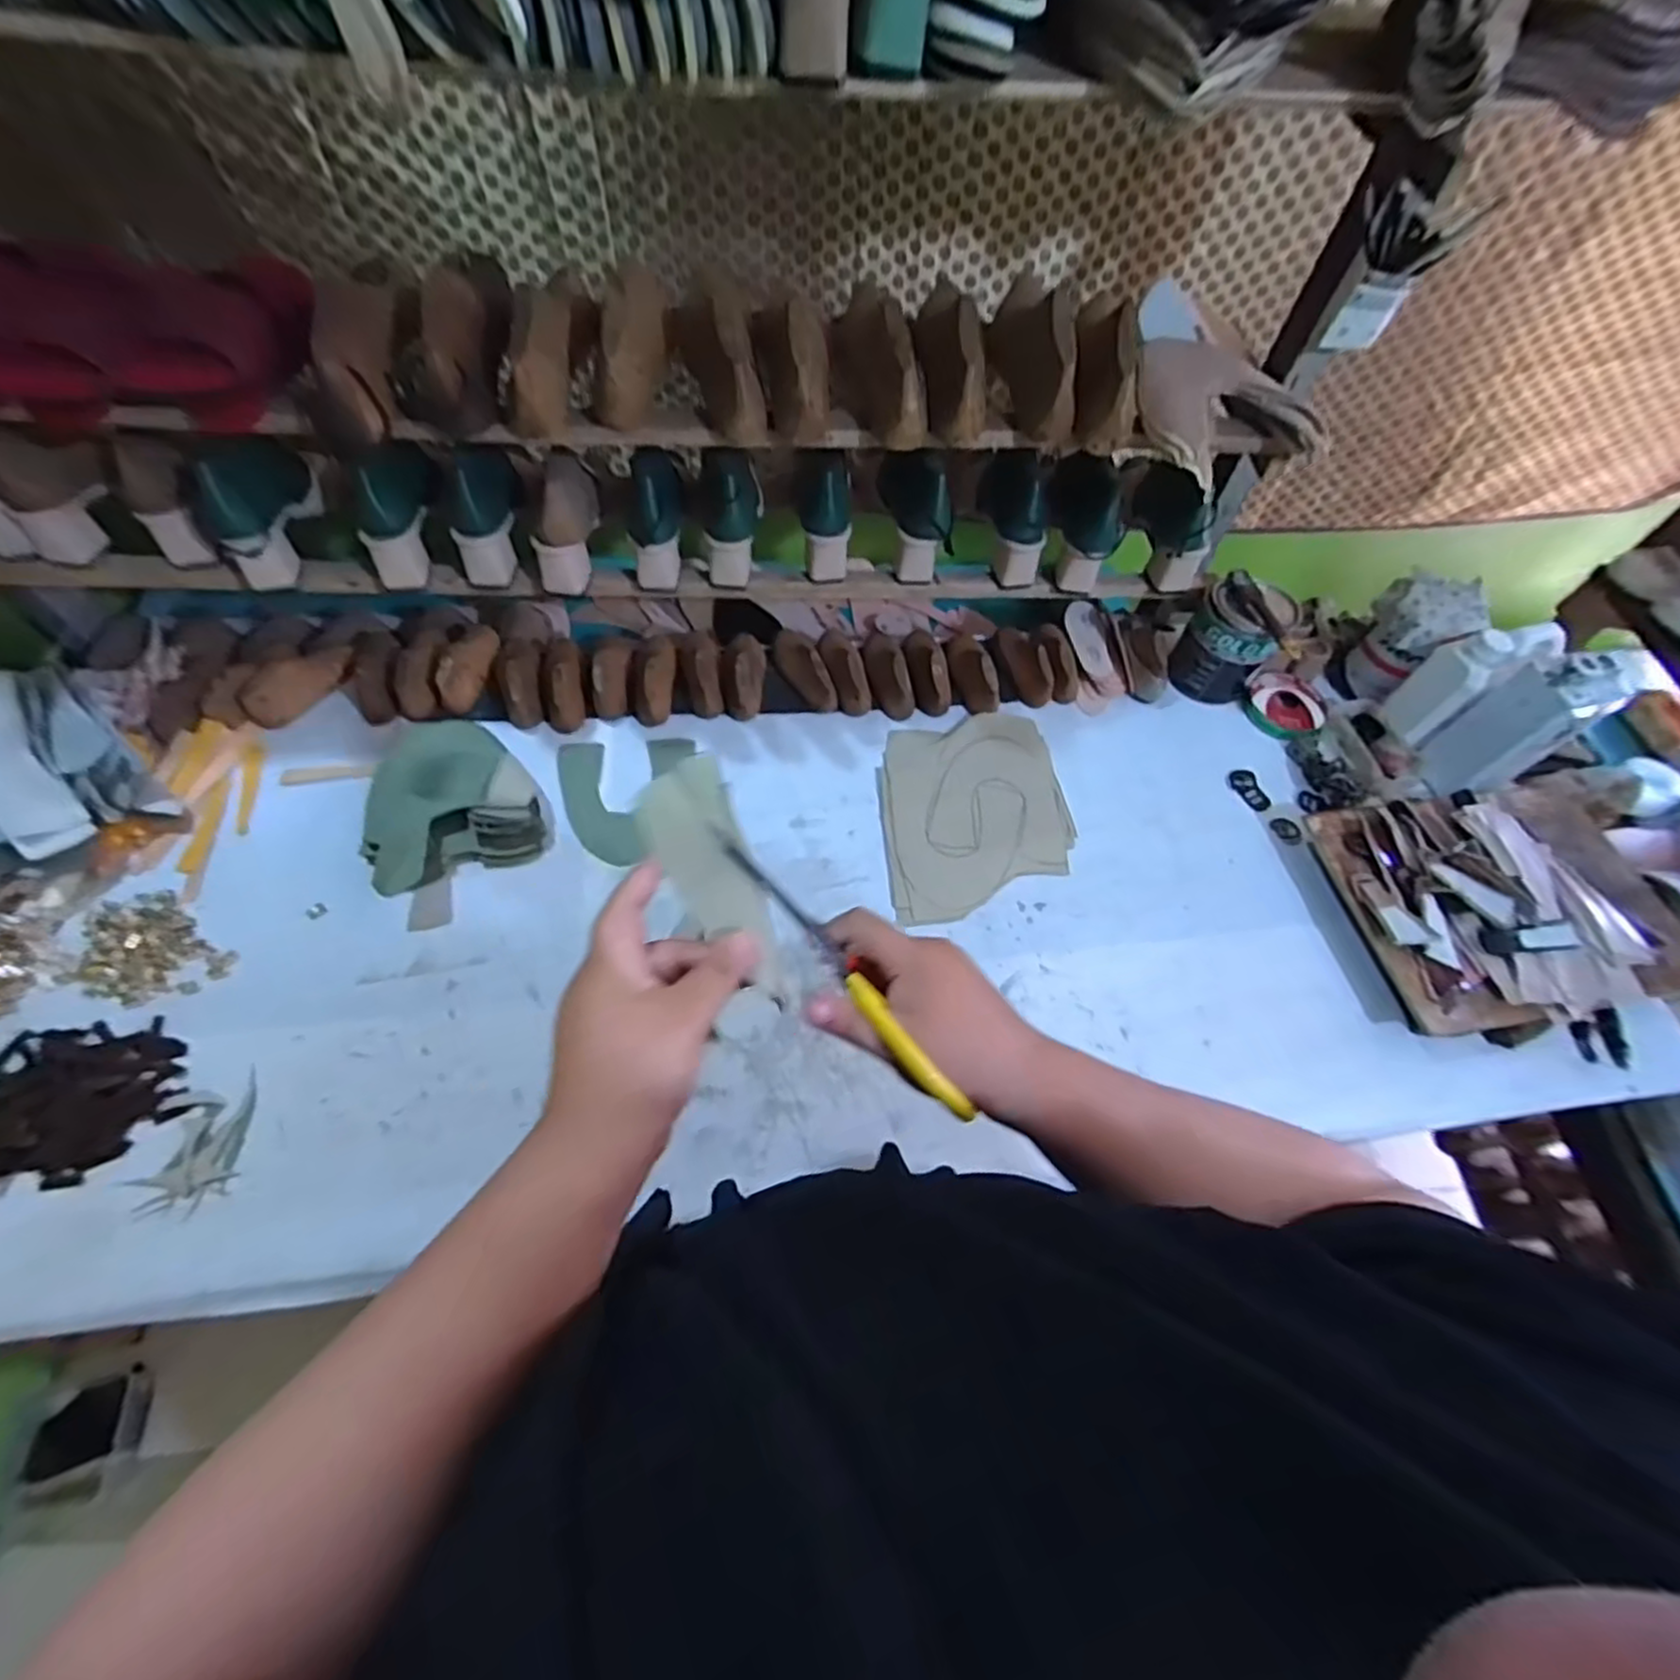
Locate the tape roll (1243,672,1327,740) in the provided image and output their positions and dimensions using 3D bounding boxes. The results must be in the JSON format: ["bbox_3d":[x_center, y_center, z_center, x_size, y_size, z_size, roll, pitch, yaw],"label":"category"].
[{"bbox_3d":[0.589,-0.179,0.963,0.093,0.026,0.102,2,60,-4],"label":"tape roll"}]

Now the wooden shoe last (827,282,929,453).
[{"bbox_3d":[0.038,-0.481,0.722,0.059,0.085,0.211,-10,61,-10],"label":"wooden shoe last"}]

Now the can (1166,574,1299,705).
[{"bbox_3d":[0.497,-0.255,0.933,0.110,0.124,0.091,29,62,12],"label":"can"}]

